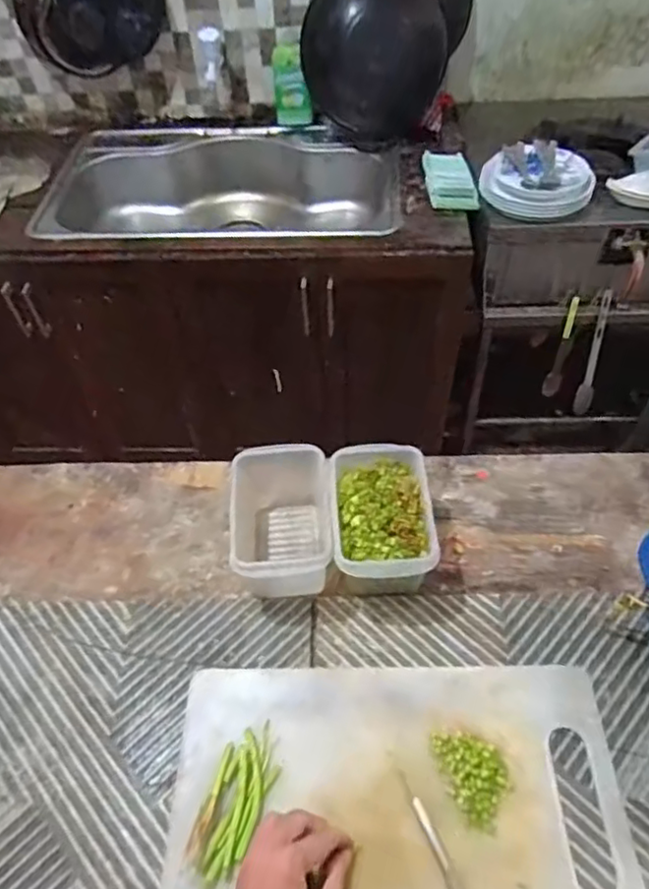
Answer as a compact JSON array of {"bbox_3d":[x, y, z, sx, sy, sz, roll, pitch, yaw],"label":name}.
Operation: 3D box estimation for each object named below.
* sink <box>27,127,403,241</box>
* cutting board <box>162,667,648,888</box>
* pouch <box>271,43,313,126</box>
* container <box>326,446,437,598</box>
[{"bbox_3d":[-0.246,-0.595,1.602,0.849,0.225,0.516,0,51,4],"label":"sink"},{"bbox_3d":[0.063,0.322,0.550,0.394,0.015,0.245,-1,50,3],"label":"cutting board"},{"bbox_3d":[-0.086,-0.895,1.561,0.094,0.171,0.052,17,54,16],"label":"pouch"},{"bbox_3d":[0.062,0.090,0.694,0.103,0.090,0.167,-3,51,1],"label":"container"}]

